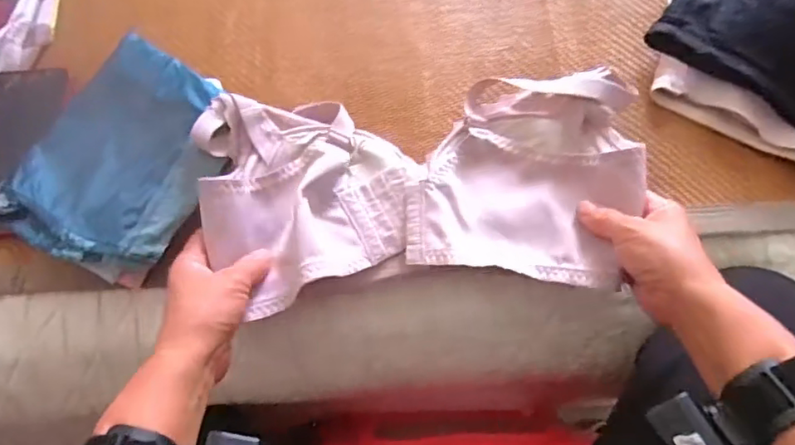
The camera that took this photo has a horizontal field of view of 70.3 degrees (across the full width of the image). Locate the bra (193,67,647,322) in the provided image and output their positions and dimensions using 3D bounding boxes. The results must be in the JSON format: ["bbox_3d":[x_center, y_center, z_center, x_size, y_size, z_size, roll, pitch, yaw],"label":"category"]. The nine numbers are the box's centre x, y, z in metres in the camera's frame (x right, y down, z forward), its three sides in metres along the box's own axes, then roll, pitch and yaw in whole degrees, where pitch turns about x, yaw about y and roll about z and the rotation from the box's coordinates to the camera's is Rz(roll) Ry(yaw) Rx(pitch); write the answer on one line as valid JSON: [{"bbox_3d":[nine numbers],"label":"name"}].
[{"bbox_3d":[0.021,-0.031,0.449,0.333,0.047,0.174,-5,71,-3],"label":"bra"}]

